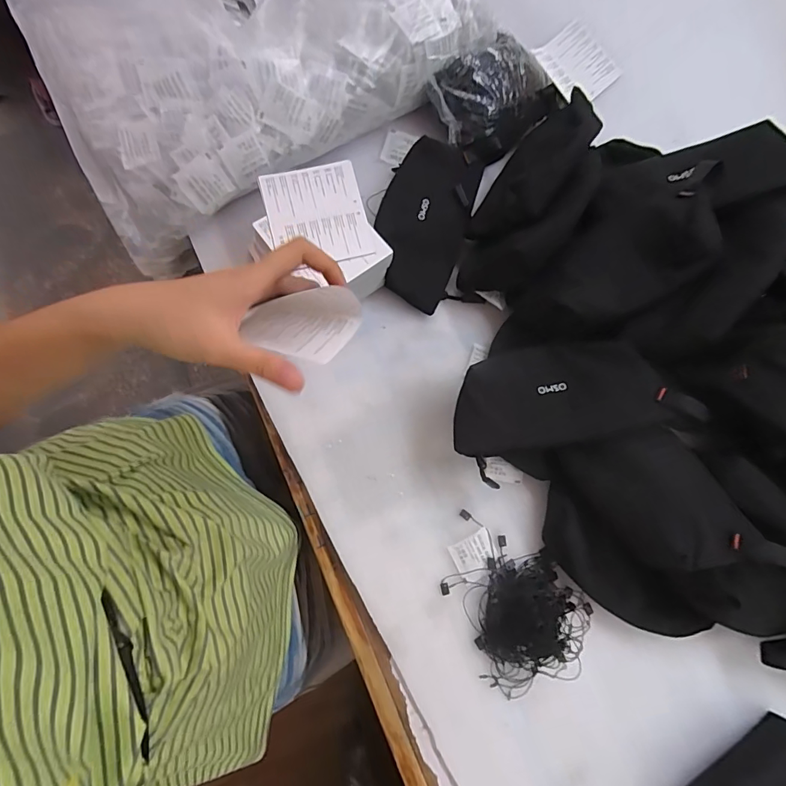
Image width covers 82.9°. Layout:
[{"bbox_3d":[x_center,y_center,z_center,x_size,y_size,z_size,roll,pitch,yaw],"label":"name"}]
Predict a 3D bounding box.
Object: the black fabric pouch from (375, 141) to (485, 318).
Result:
[{"bbox_3d":[0.034,-0.184,0.478,0.095,0.016,0.174,21,89,-16],"label":"black fabric pouch"}]

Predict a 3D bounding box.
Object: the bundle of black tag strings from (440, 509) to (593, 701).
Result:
[{"bbox_3d":[0.109,0.190,0.405,0.111,0.028,0.145,-37,83,-12],"label":"bundle of black tag strings"}]

